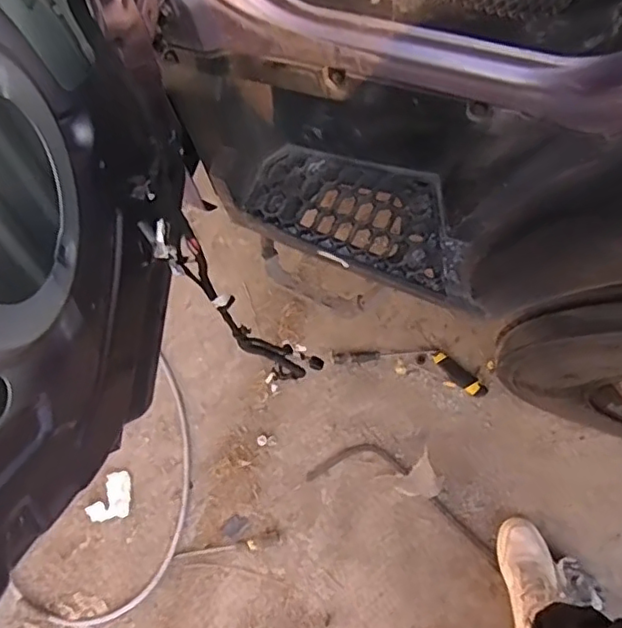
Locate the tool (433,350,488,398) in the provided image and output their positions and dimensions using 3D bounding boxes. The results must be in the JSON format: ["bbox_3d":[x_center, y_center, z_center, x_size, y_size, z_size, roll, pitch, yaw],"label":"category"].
[{"bbox_3d":[0.350,0.142,1.441,0.045,0.021,0.145,-43,72,-9],"label":"tool"}]

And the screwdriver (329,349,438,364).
[{"bbox_3d":[0.173,0.095,1.470,0.244,0.023,0.030,-7,71,4],"label":"screwdriver"}]

